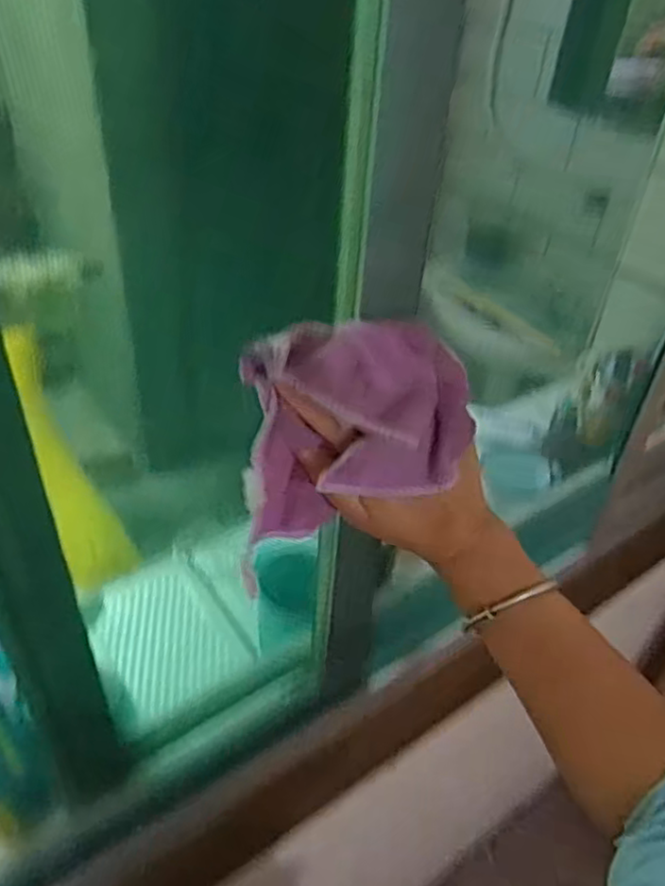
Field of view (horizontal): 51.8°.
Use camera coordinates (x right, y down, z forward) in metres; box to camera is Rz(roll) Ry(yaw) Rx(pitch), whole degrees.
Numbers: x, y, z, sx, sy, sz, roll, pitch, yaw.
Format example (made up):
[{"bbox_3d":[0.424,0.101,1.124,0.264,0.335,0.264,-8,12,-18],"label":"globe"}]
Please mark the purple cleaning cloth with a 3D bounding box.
[{"bbox_3d":[0.013,0.001,0.379,0.121,0.146,0.045,-10,40,-17],"label":"purple cleaning cloth"}]

